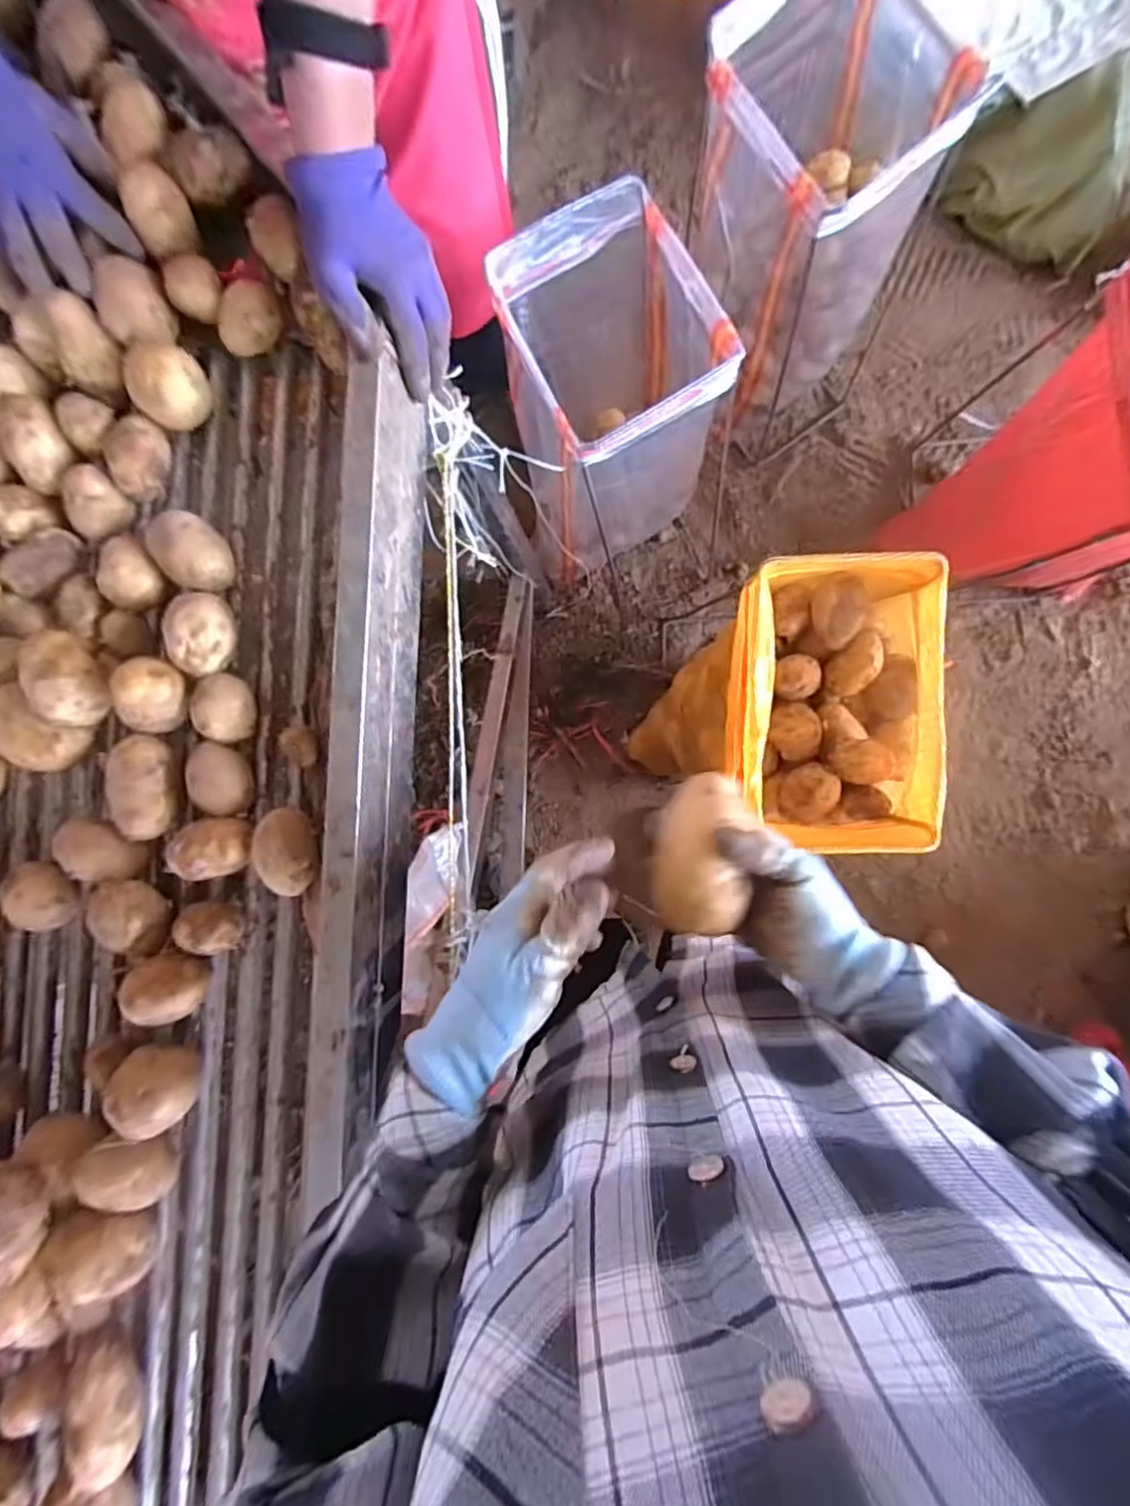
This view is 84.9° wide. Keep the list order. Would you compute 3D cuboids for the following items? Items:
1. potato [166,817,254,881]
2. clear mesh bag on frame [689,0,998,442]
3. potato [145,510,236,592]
[{"bbox_3d":[-0.277,0.075,0.498,0.065,0.042,0.045,-15,88,7],"label":"potato"},{"bbox_3d":[0.324,-0.708,0.888,0.233,0.538,0.257,-27,87,6],"label":"clear mesh bag on frame"},{"bbox_3d":[-0.306,-0.166,0.512,0.067,0.044,0.052,32,94,6],"label":"potato"}]

